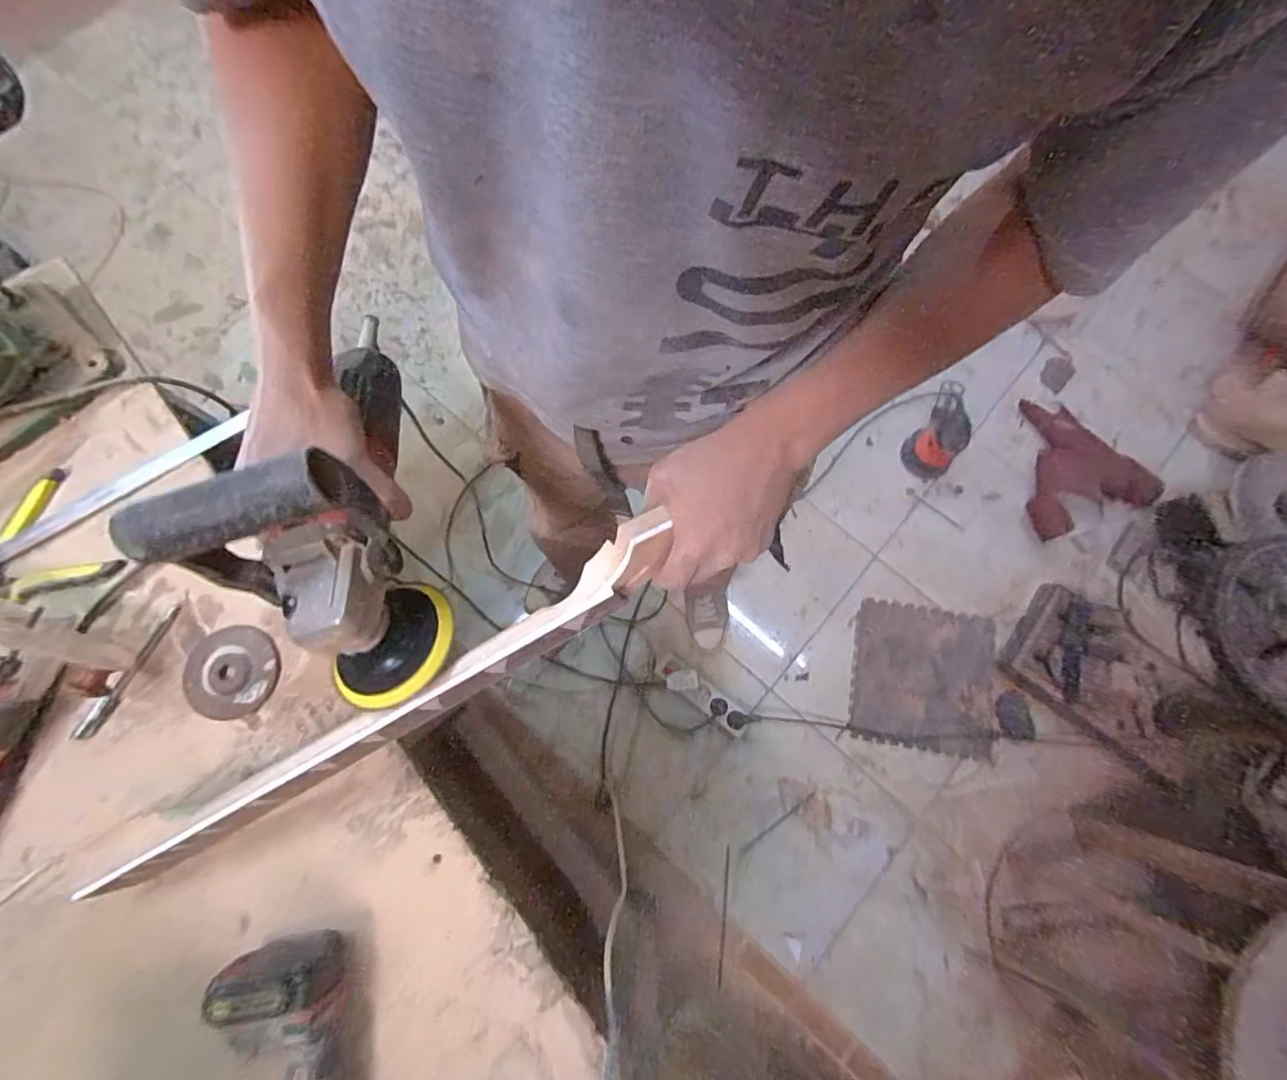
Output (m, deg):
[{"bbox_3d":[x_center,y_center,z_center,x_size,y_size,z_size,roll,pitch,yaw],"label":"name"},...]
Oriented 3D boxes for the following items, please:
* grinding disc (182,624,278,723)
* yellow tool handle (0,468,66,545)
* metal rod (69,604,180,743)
[{"bbox_3d":[-0.400,0.128,0.555,0.088,0.010,0.085,0,77,-1],"label":"grinding disc"},{"bbox_3d":[-0.634,-0.029,0.588,0.024,0.006,0.101,25,77,4],"label":"yellow tool handle"},{"bbox_3d":[-0.503,0.131,0.558,0.021,0.009,0.144,32,78,6],"label":"metal rod"}]

